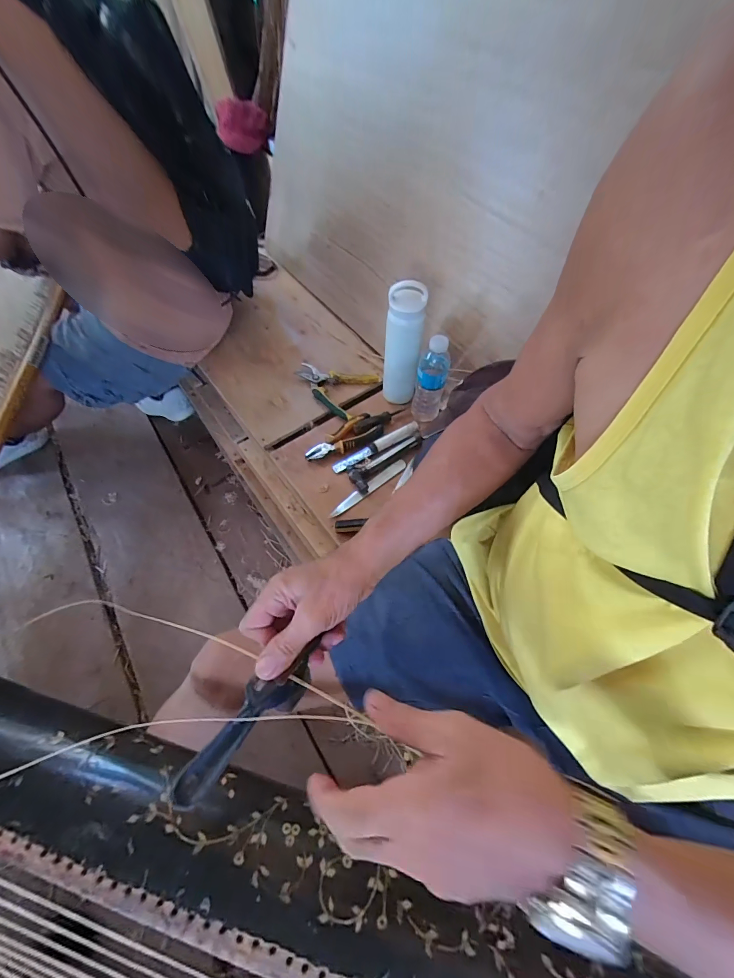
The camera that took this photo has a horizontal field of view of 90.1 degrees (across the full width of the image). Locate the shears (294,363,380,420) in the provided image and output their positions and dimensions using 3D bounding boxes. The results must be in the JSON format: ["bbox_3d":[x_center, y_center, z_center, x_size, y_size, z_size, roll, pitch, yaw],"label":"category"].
[{"bbox_3d":[-0.072,-0.227,0.773,0.158,0.017,0.128,28,64,14],"label":"shears"}]

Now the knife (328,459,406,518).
[{"bbox_3d":[0.002,-0.003,0.658,0.169,0.010,0.023,-35,67,-19],"label":"knife"}]

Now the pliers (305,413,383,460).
[{"bbox_3d":[-0.049,-0.098,0.698,0.150,0.023,0.067,-32,66,-17],"label":"pliers"}]

